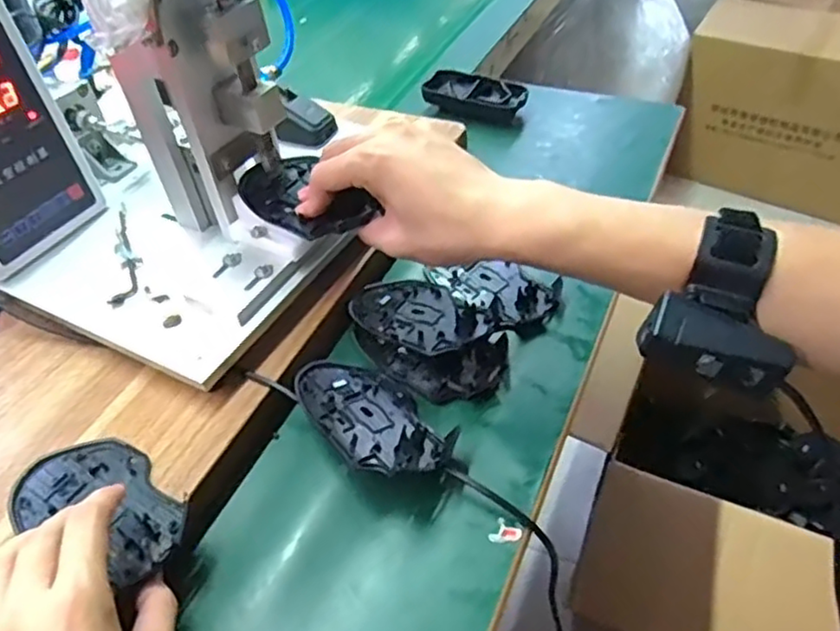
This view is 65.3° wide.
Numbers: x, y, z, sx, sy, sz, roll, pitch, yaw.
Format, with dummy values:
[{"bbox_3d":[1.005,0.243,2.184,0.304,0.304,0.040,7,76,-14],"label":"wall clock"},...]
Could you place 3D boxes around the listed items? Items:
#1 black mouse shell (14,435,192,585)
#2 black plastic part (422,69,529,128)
[{"bbox_3d":[-0.181,0.108,0.377,0.114,0.008,0.067,25,50,26],"label":"black mouse shell"},{"bbox_3d":[0.059,-0.235,0.707,0.109,0.033,0.043,11,48,15],"label":"black plastic part"}]

